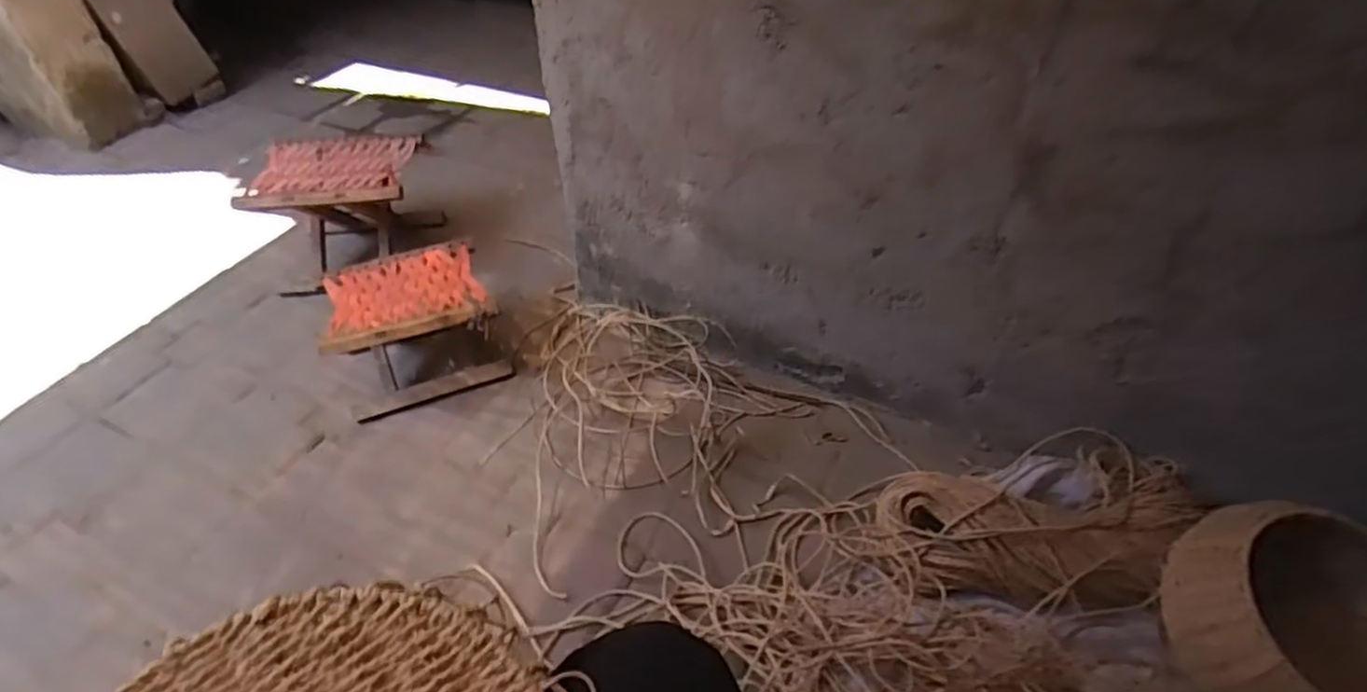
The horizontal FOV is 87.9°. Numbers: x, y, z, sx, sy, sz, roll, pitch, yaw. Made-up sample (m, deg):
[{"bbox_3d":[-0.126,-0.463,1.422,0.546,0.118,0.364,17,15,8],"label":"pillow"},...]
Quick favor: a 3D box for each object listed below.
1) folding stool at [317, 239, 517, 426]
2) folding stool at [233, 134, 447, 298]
[{"bbox_3d":[-0.493,-0.037,1.329,0.278,0.188,0.237,-12,45,-12],"label":"folding stool"},{"bbox_3d":[-0.731,-0.294,1.567,0.320,0.239,0.295,-6,44,-6],"label":"folding stool"}]

